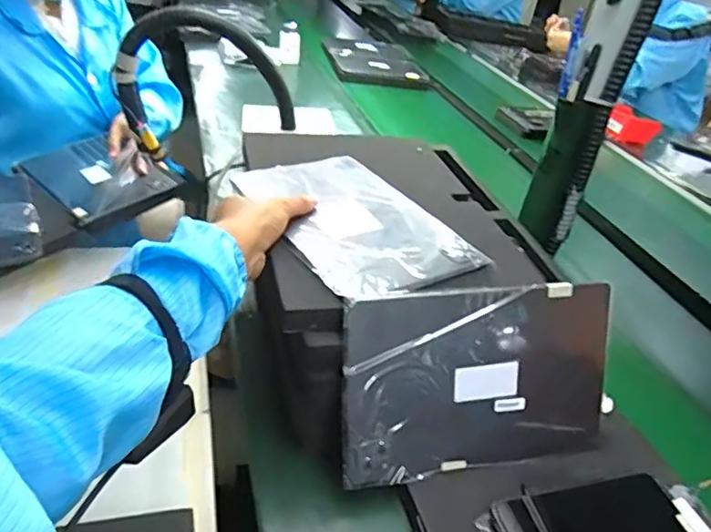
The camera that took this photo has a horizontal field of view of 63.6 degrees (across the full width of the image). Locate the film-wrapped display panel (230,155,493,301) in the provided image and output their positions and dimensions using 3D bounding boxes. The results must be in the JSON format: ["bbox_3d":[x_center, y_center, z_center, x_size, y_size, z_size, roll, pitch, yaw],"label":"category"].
[{"bbox_3d":[-0.003,-0.053,0.603,0.165,0.012,0.252,-16,42,-30],"label":"film-wrapped display panel"}]

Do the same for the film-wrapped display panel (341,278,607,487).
[{"bbox_3d":[0.114,0.104,0.523,0.256,0.166,0.009,-4,11,-14],"label":"film-wrapped display panel"}]

